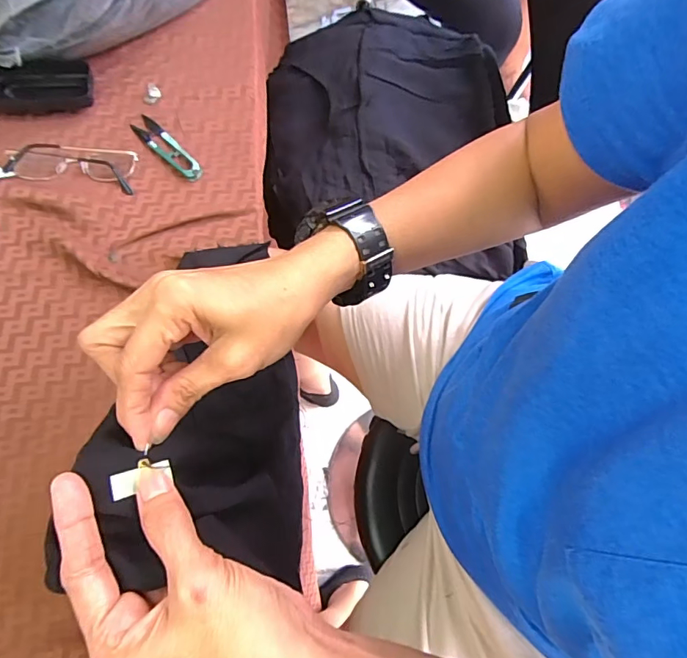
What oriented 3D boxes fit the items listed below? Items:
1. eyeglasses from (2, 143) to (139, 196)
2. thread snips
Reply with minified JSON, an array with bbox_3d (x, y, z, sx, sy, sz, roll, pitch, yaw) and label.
[{"bbox_3d":[-0.278,-0.168,0.470,0.126,0.022,0.038,6,69,0],"label":"eyeglasses"},{"bbox_3d":[-0.186,-0.191,0.493,0.025,0.007,0.099,-42,76,-16],"label":"thread snips"}]

